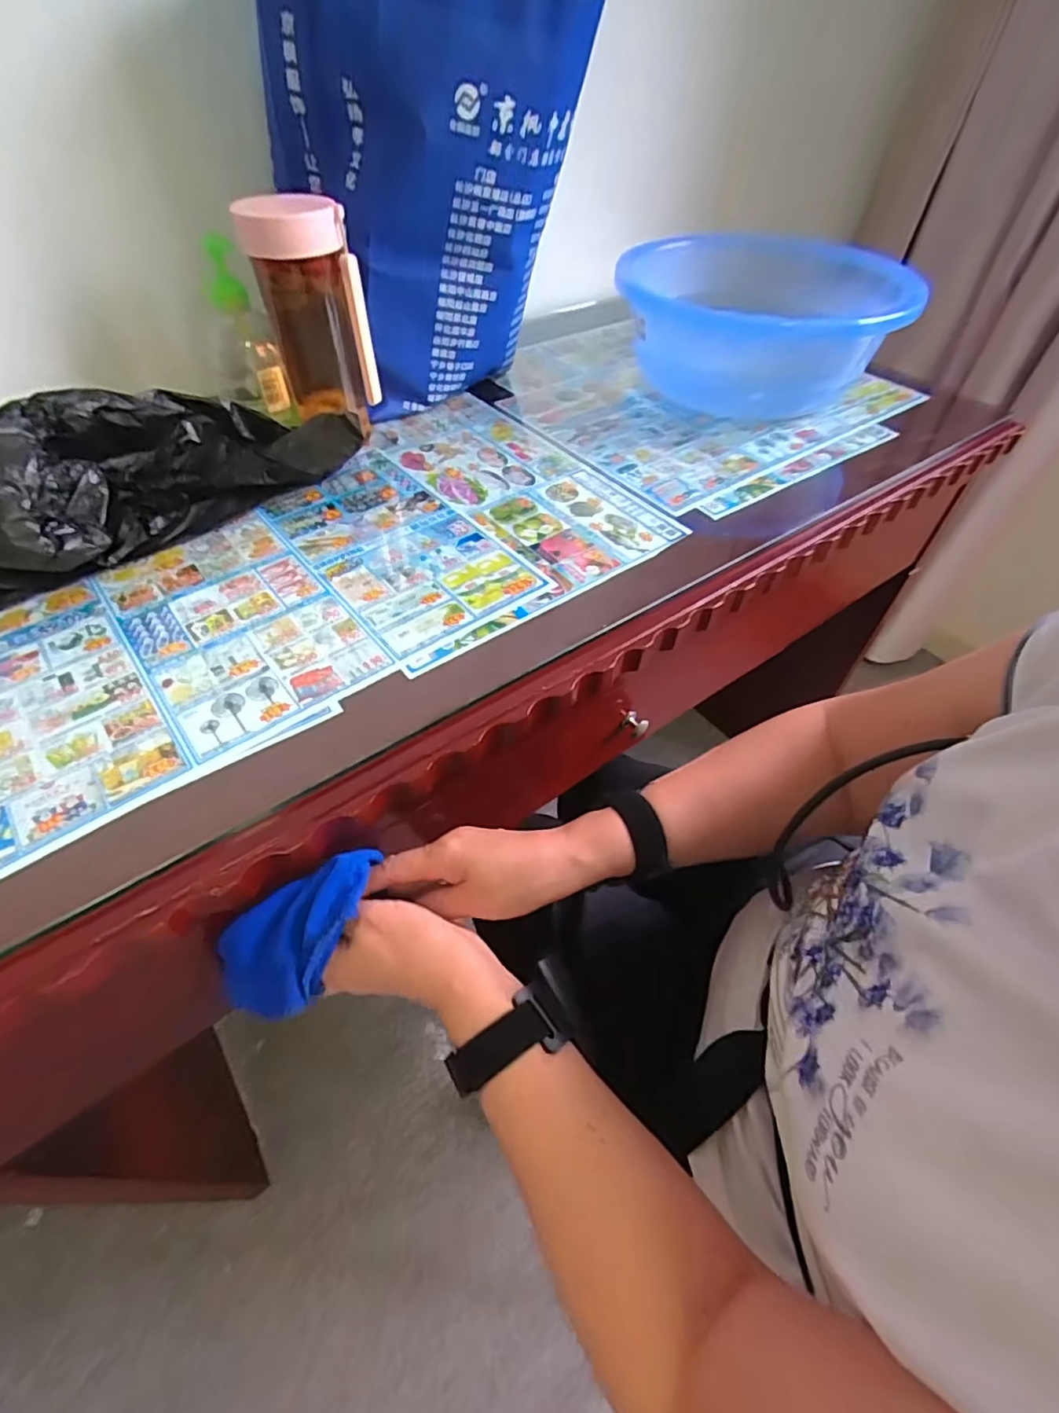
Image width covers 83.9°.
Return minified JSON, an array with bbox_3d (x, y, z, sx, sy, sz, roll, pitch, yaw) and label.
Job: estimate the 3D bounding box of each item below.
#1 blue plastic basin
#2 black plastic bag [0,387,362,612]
[{"bbox_3d":[0.254,-0.443,0.690,0.286,0.116,0.286,1,51,-1],"label":"blue plastic basin"},{"bbox_3d":[-0.319,-0.199,0.487,0.317,0.097,0.122,-35,60,-25],"label":"black plastic bag"}]

